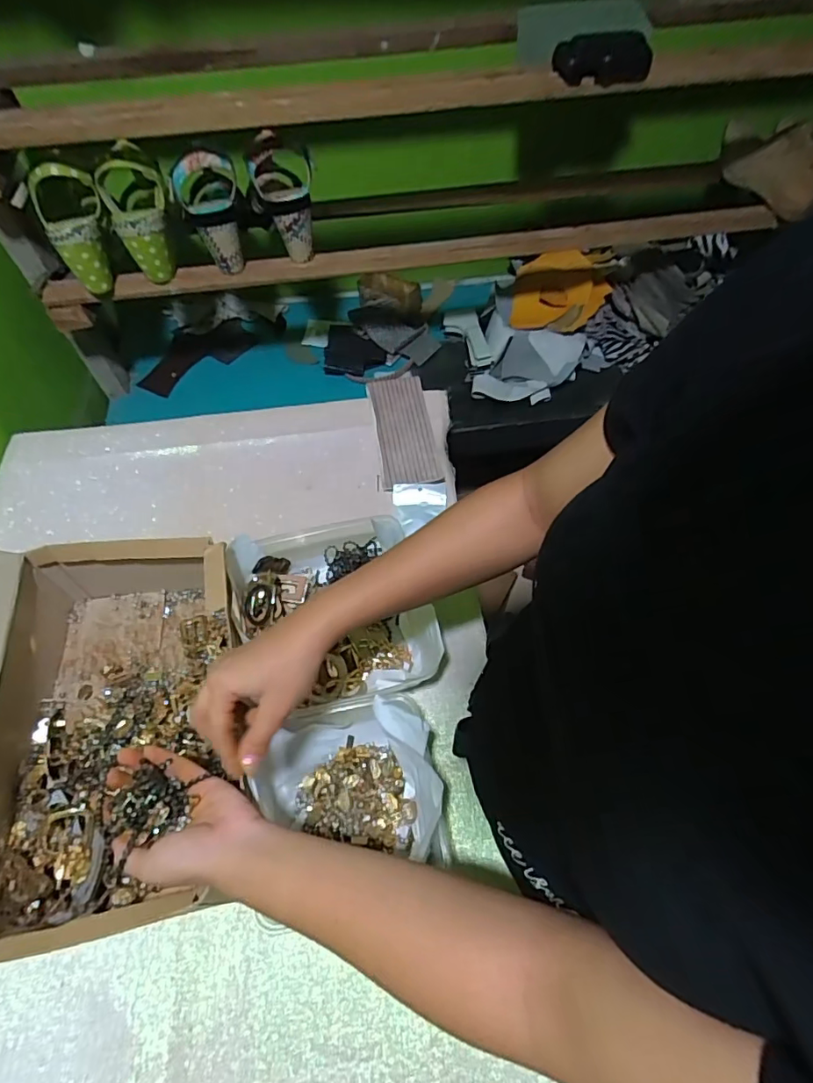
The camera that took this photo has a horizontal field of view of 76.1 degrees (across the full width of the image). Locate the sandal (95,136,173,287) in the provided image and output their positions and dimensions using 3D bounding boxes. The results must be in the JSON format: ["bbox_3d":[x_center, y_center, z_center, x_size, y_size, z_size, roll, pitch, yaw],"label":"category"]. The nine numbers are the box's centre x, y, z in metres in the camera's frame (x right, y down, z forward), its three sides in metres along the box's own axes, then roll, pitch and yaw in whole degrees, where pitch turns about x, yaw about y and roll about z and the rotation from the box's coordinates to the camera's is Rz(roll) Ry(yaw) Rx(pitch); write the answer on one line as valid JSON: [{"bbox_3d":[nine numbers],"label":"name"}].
[{"bbox_3d":[-0.350,-0.418,0.671,0.080,0.150,0.060,-5,28,-3],"label":"sandal"}]

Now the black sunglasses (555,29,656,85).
[{"bbox_3d":[0.227,-0.569,0.609,0.107,0.040,0.041,-3,60,-2],"label":"black sunglasses"}]

